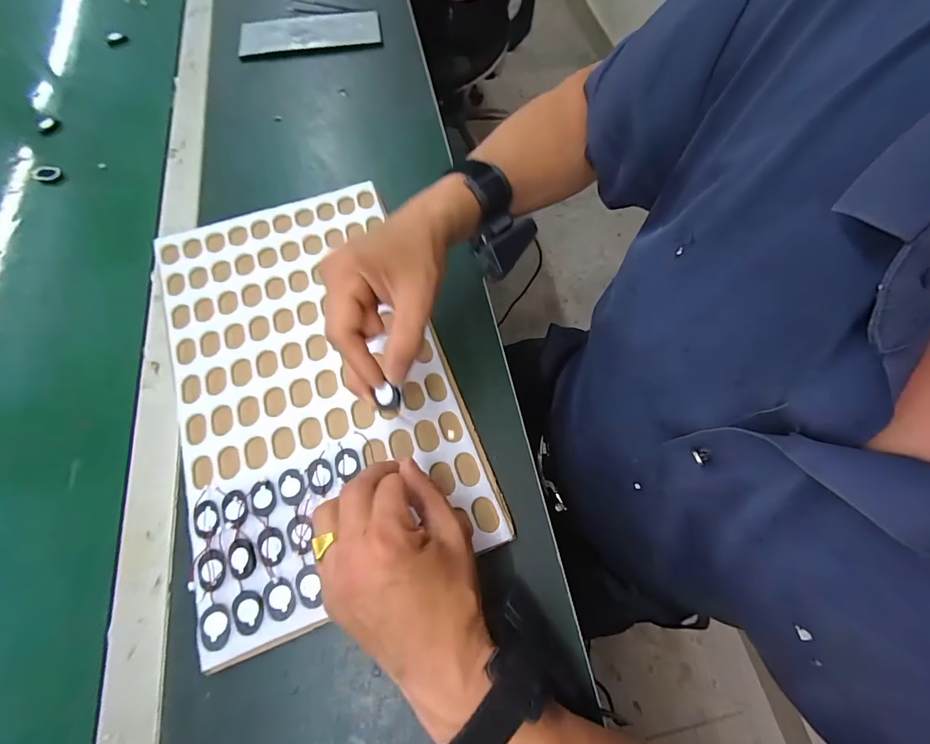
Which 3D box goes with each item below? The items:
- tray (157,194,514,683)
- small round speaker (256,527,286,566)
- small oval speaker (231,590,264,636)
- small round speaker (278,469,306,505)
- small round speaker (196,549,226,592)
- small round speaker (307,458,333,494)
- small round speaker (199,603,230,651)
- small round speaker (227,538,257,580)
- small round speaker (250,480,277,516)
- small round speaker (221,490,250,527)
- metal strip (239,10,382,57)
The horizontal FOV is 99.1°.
[{"bbox_3d":[-0.143,-0.001,0.361,0.234,0.012,0.390,-20,69,-8],"label":"tray"},{"bbox_3d":[-0.149,0.134,0.304,0.020,0.004,0.027,-20,69,-8],"label":"small round speaker"},{"bbox_3d":[-0.158,0.173,0.286,0.022,0.004,0.028,-5,68,-2],"label":"small oval speaker"},{"bbox_3d":[-0.141,0.093,0.321,0.020,0.004,0.028,-24,70,-9],"label":"small round speaker"},{"bbox_3d":[-0.190,0.148,0.296,0.021,0.004,0.028,-28,71,-11],"label":"small round speaker"},{"bbox_3d":[-0.119,0.085,0.324,0.021,0.004,0.027,-5,68,-2],"label":"small round speaker"},{"bbox_3d":[-0.179,0.182,0.284,0.020,0.004,0.028,-15,69,-6],"label":"small round speaker"},{"bbox_3d":[-0.169,0.140,0.299,0.020,0.004,0.028,-22,70,-9],"label":"small round speaker"},{"bbox_3d":[-0.162,0.101,0.317,0.019,0.004,0.027,-19,69,-8],"label":"small round speaker"},{"bbox_3d":[-0.182,0.107,0.313,0.021,0.005,0.027,-7,68,-3],"label":"small round speaker"},{"bbox_3d":[-0.225,-0.496,0.575,0.198,0.006,0.080,-8,68,-4],"label":"metal strip"}]

